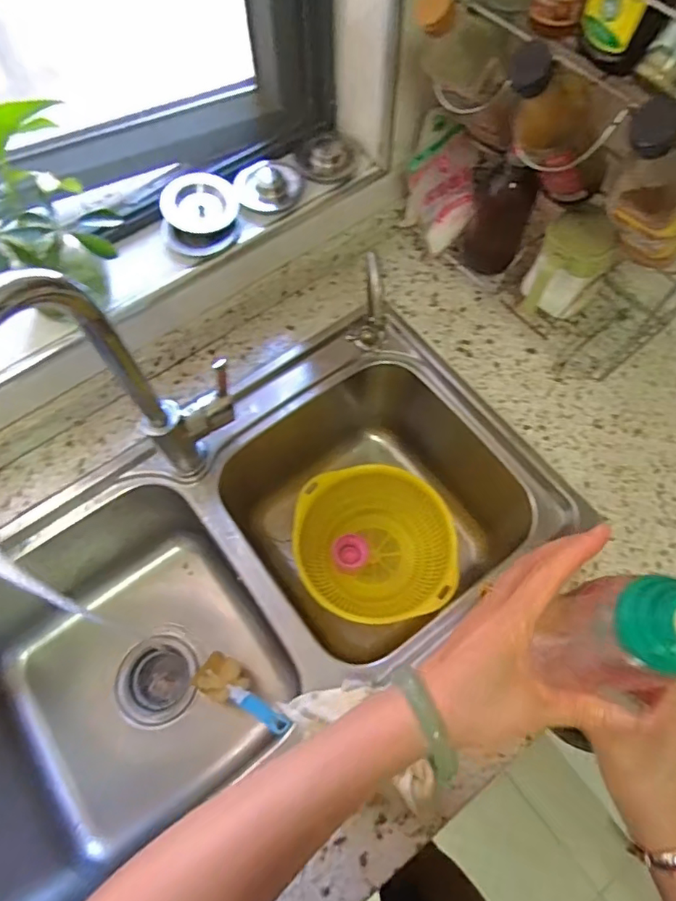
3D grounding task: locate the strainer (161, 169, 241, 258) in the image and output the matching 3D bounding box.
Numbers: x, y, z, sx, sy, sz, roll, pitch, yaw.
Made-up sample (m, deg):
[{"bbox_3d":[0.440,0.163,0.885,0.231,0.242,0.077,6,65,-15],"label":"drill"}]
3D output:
[{"bbox_3d":[-0.163,-0.280,0.636,0.092,0.035,0.094,-13,67,-5],"label":"strainer"}]

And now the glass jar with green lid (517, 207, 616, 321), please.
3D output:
[{"bbox_3d":[0.264,-0.212,0.618,0.076,0.100,0.076,0,66,0],"label":"glass jar with green lid"}]

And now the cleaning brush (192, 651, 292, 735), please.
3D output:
[{"bbox_3d":[-0.117,0.306,0.672,0.193,0.031,0.054,3,56,51],"label":"cleaning brush"}]

